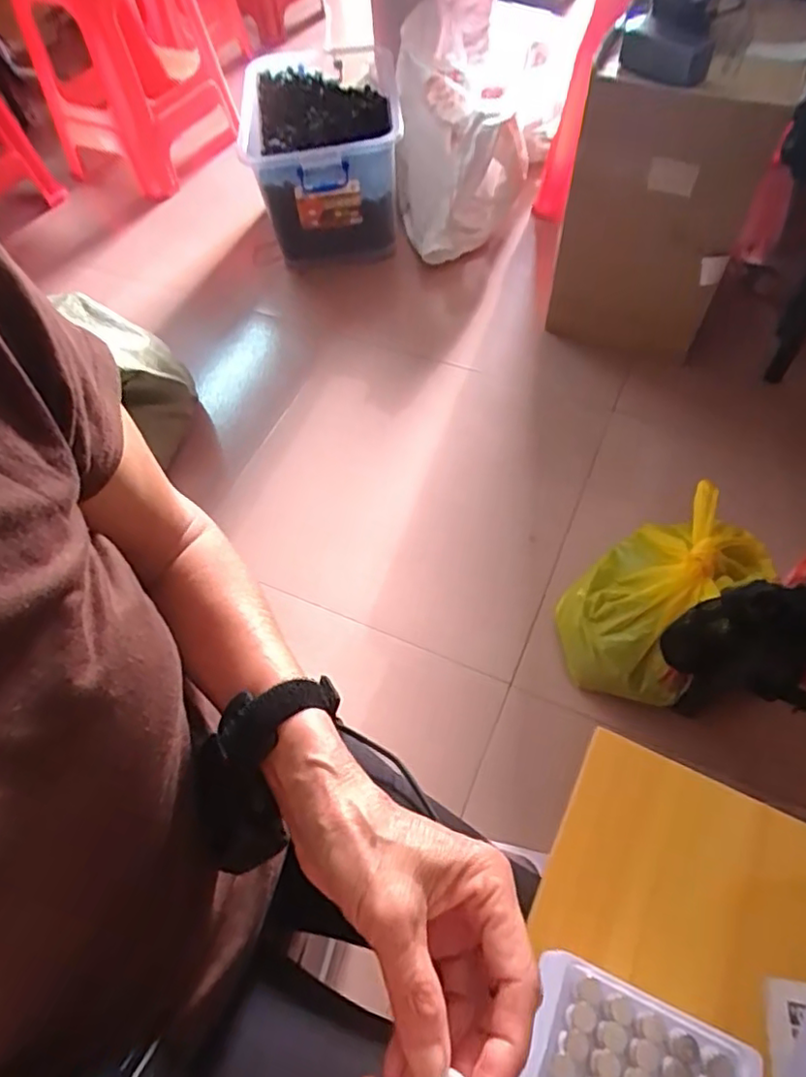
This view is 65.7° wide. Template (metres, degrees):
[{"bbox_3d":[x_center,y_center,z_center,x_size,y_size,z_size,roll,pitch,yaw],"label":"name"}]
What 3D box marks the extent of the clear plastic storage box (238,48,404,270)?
[{"bbox_3d":[-0.156,-0.765,1.295,0.293,0.282,0.364,-8,58,0],"label":"clear plastic storage box"}]

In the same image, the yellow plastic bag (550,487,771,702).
[{"bbox_3d":[0.379,0.082,0.916,0.332,0.127,0.206,-40,64,-18],"label":"yellow plastic bag"}]

